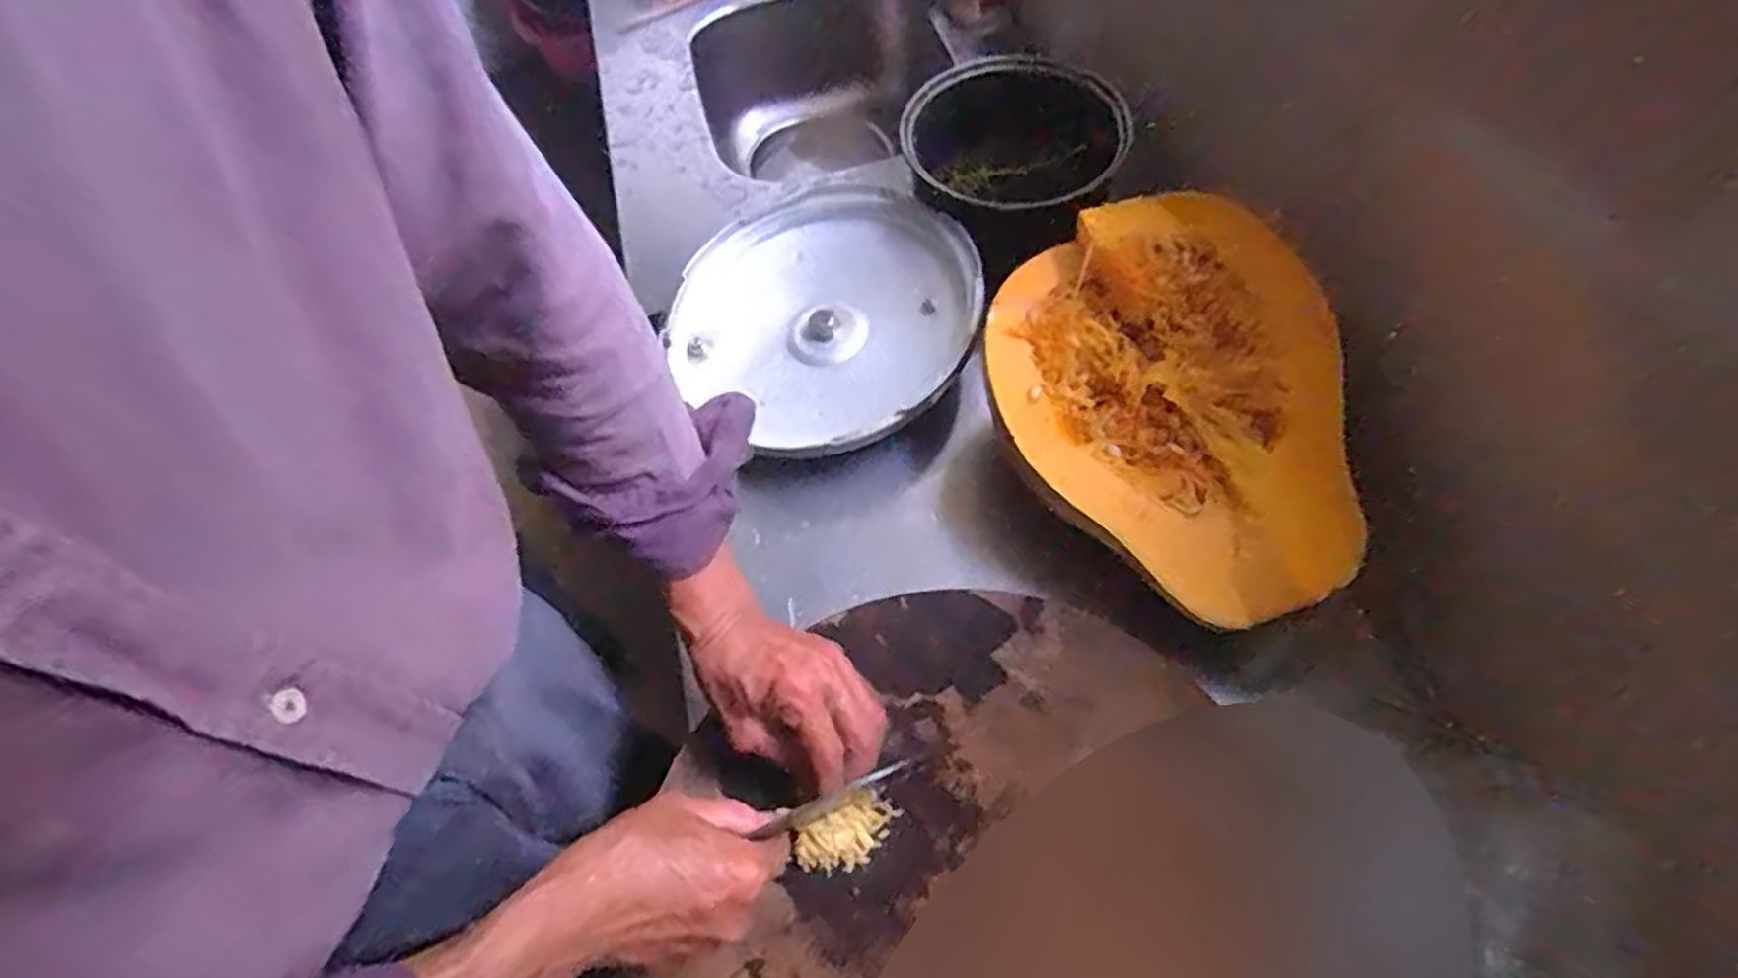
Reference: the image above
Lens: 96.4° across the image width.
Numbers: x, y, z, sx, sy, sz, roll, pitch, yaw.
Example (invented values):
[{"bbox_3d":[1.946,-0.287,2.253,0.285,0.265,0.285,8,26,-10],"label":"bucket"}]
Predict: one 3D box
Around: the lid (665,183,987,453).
[{"bbox_3d":[-0.045,-0.167,0.702,0.270,0.032,0.272,-6,69,16],"label":"lid"}]

